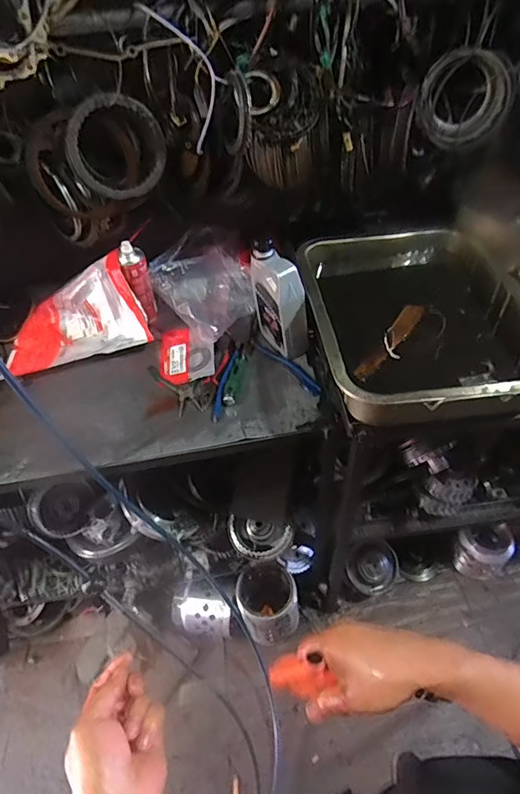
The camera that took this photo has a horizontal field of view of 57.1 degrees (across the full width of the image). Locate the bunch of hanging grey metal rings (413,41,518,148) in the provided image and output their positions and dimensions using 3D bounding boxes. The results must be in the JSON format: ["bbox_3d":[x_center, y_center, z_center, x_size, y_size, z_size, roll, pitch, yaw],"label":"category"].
[{"bbox_3d":[0.374,-0.545,0.875,0.165,0.166,0.058,-38,25,25],"label":"bunch of hanging grey metal rings"}]

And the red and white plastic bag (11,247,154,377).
[{"bbox_3d":[-0.409,-0.187,1.021,0.310,0.126,0.226,-15,53,-7],"label":"red and white plastic bag"}]

